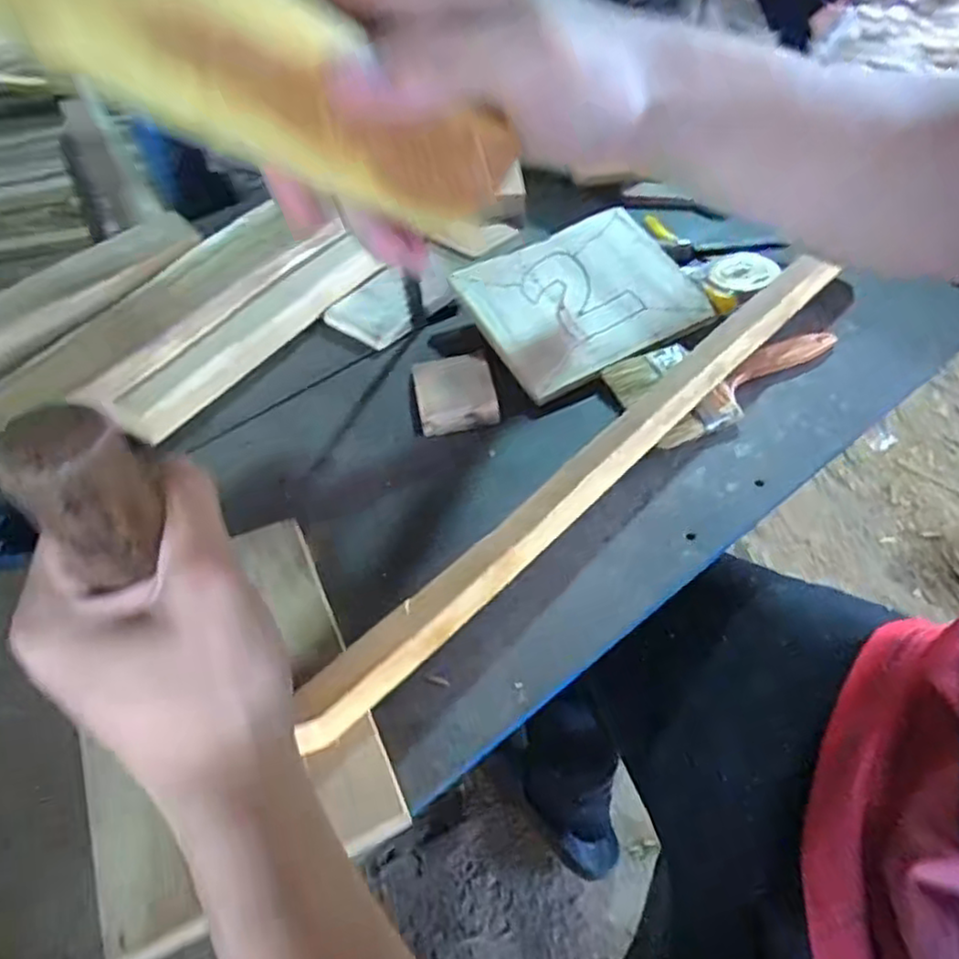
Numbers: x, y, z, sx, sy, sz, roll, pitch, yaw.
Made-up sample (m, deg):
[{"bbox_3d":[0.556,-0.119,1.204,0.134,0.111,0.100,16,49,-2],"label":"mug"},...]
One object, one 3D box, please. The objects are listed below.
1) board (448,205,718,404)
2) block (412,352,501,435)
[{"bbox_3d":[0.088,-0.152,0.589,0.178,0.021,0.138,-26,69,-13],"label":"board"},{"bbox_3d":[-0.020,-0.071,0.551,0.060,0.013,0.076,-10,49,-4],"label":"block"}]

